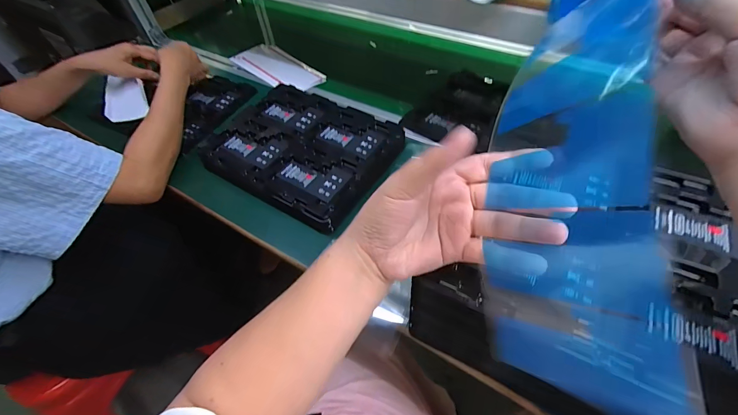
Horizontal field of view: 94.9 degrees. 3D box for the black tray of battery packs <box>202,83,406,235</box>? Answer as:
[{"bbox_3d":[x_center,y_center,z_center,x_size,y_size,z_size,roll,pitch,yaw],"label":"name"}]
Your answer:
[{"bbox_3d":[-0.102,-0.095,0.562,0.281,0.043,0.221,26,58,23],"label":"black tray of battery packs"}]

